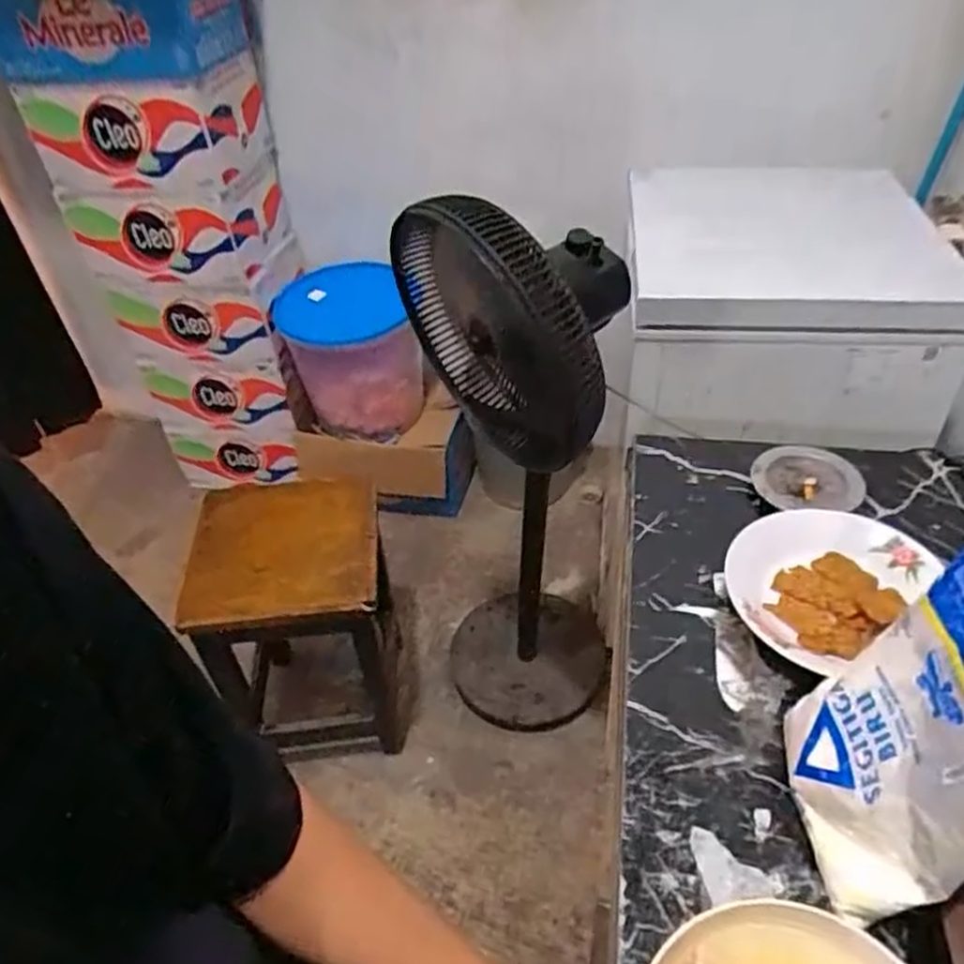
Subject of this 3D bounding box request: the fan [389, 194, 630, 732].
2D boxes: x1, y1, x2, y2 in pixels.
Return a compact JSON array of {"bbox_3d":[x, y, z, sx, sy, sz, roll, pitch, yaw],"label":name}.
[{"bbox_3d":[0.055,0.043,1.148,0.280,1.041,0.393,1,42,6],"label":"fan"}]

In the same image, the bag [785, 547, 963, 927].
[{"bbox_3d":[0.275,0.165,0.470,0.096,0.220,0.152,4,43,9],"label":"bag"}]

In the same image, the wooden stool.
[{"bbox_3d":[-0.310,0.242,1.377,0.311,0.465,0.348,-6,42,-2],"label":"wooden stool"}]

